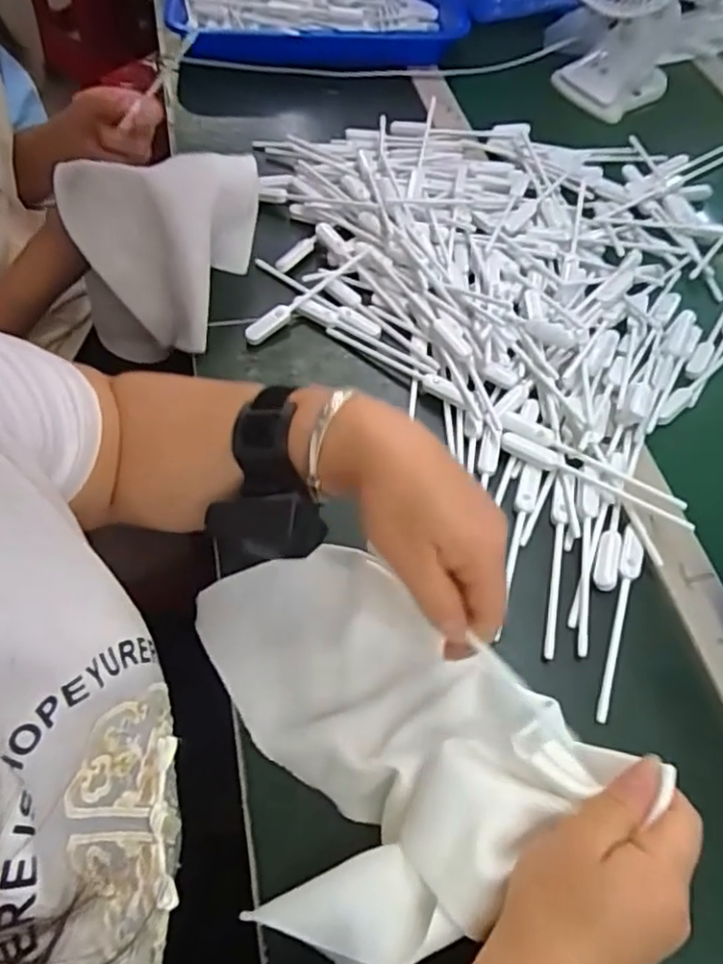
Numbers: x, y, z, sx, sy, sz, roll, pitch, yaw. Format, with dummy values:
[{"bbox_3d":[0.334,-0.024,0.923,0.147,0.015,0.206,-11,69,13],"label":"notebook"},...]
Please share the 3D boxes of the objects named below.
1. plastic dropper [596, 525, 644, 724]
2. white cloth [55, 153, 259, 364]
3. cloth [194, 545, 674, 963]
[{"bbox_3d":[0.169,0.089,0.427,0.014,0.010,0.135,17,58,8],"label":"plastic dropper"},{"bbox_3d":[-0.157,-0.192,0.547,0.152,0.131,0.115,-11,58,-10],"label":"white cloth"},{"bbox_3d":[0.025,0.124,0.370,0.203,0.067,0.222,-13,59,-11],"label":"cloth"}]

